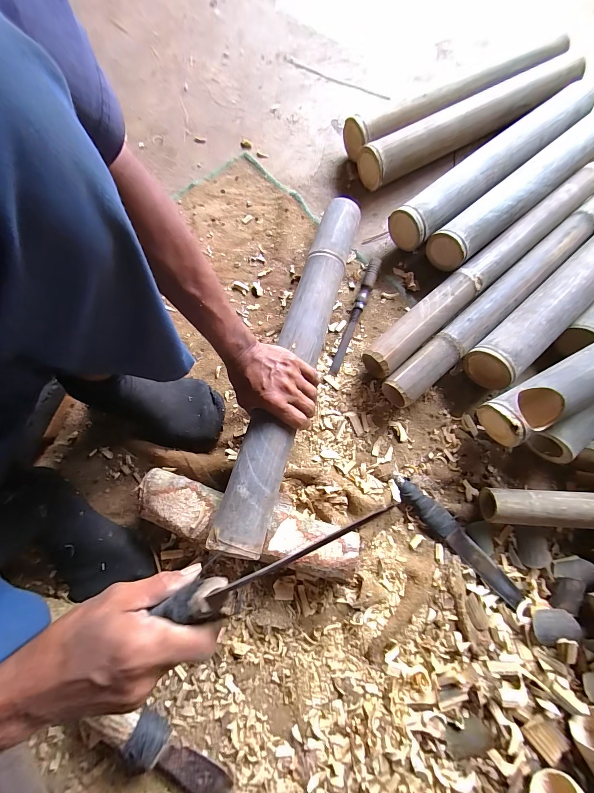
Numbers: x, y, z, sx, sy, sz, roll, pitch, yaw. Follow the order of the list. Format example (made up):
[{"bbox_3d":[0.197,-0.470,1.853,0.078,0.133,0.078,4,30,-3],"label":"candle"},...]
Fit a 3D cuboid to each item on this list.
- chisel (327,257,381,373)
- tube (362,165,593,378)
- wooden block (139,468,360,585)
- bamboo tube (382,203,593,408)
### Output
[{"bbox_3d":[0.111,-0.152,0.559,0.022,0.031,0.238,20,76,4],"label":"chisel"},{"bbox_3d":[0.364,-0.250,0.566,0.624,0.059,0.061,-40,80,-10],"label":"tube"},{"bbox_3d":[-0.073,0.185,0.449,0.320,0.061,0.086,18,76,3],"label":"wooden block"},{"bbox_3d":[0.400,-0.200,0.557,0.628,0.053,0.059,-39,80,-10],"label":"bamboo tube"}]

